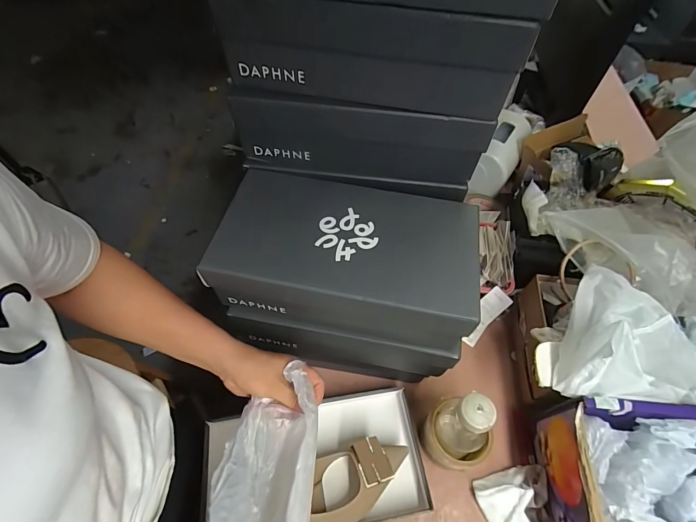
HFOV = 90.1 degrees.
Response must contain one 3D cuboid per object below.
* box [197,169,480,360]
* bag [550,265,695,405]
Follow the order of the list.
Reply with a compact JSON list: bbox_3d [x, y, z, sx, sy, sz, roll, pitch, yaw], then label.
[{"bbox_3d":[0.001,0.001,0.442,0.284,0.119,0.163,9,57,5],"label":"box"},{"bbox_3d":[0.378,0.107,0.444,0.181,0.077,0.181,24,59,15],"label":"bag"}]

